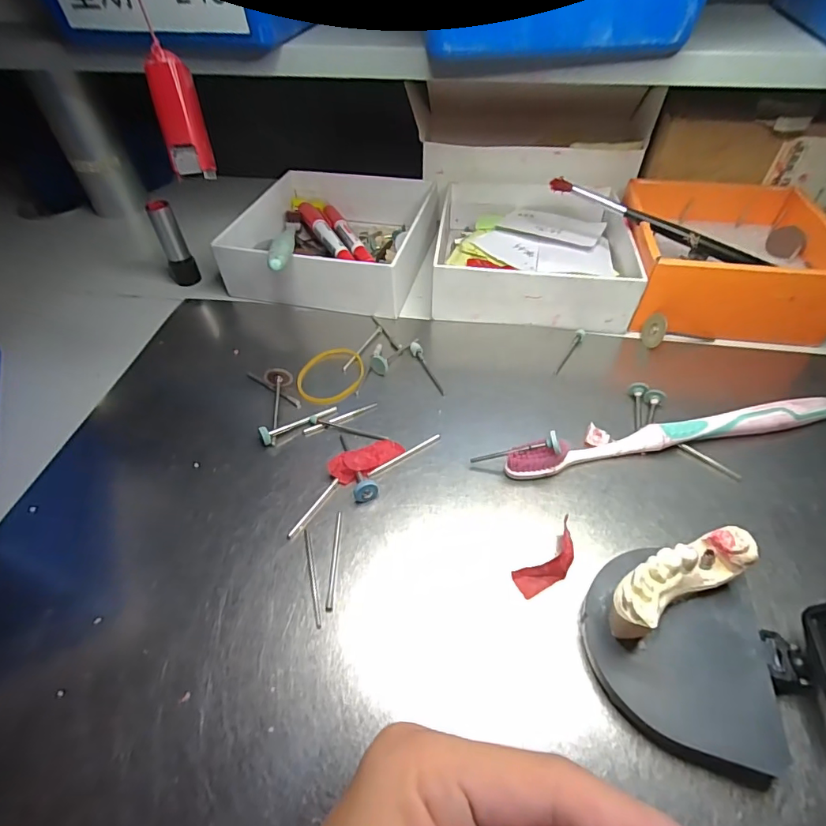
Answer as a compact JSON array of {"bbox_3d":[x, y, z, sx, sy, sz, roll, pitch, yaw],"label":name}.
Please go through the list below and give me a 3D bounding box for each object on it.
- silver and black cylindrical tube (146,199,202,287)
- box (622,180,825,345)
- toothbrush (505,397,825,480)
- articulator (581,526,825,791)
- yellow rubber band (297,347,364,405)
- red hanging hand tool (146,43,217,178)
[{"bbox_3d":[-0.176,-0.124,0.336,0.017,0.059,0.014,-25,53,-19],"label":"silver and black cylindrical tube"},{"bbox_3d":[0.210,-0.113,0.314,0.127,0.049,0.135,10,50,10],"label":"box"},{"bbox_3d":[0.133,0.011,0.231,0.178,0.018,0.012,-10,50,-7],"label":"toothbrush"},{"bbox_3d":[0.150,0.089,0.151,0.178,0.039,0.069,10,50,9],"label":"articulator"},{"bbox_3d":[-0.050,-0.023,0.279,0.038,0.006,0.045,10,55,7],"label":"yellow rubber band"},{"bbox_3d":[-0.102,-0.130,0.200,0.015,0.048,0.016,-9,26,-8],"label":"red hanging hand tool"}]

